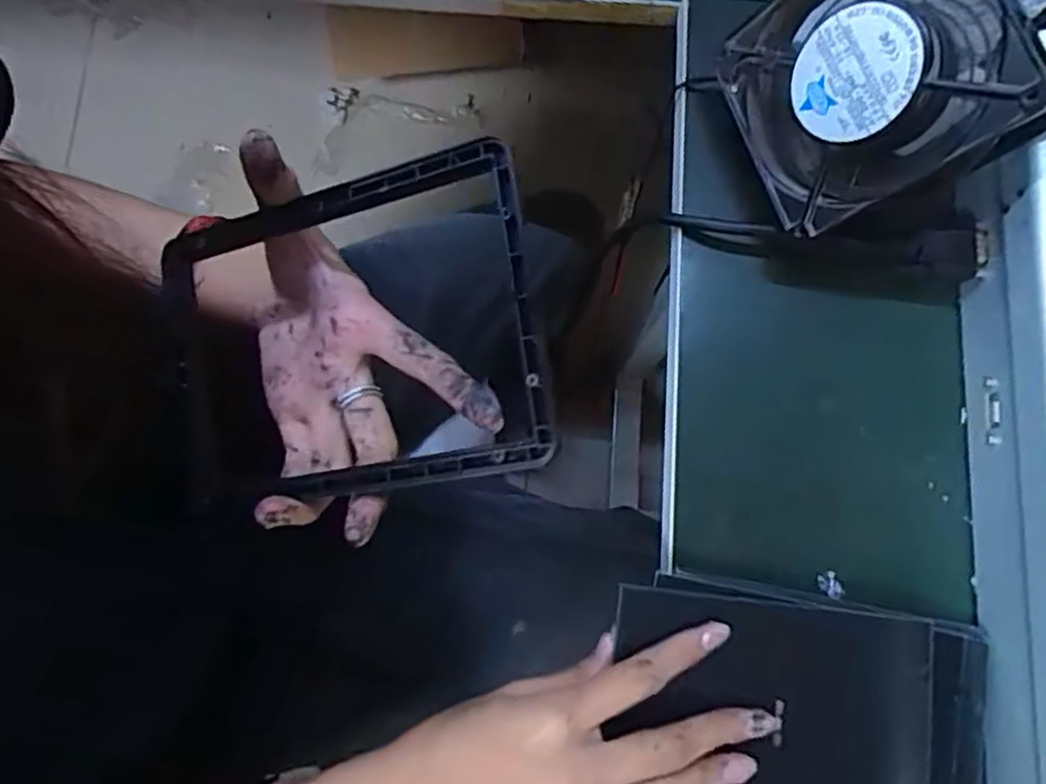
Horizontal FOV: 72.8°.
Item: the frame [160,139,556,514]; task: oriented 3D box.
[{"bbox_3d":[-0.070,-0.020,0.274,0.159,0.006,0.118,-10,85,19],"label":"frame"}]

